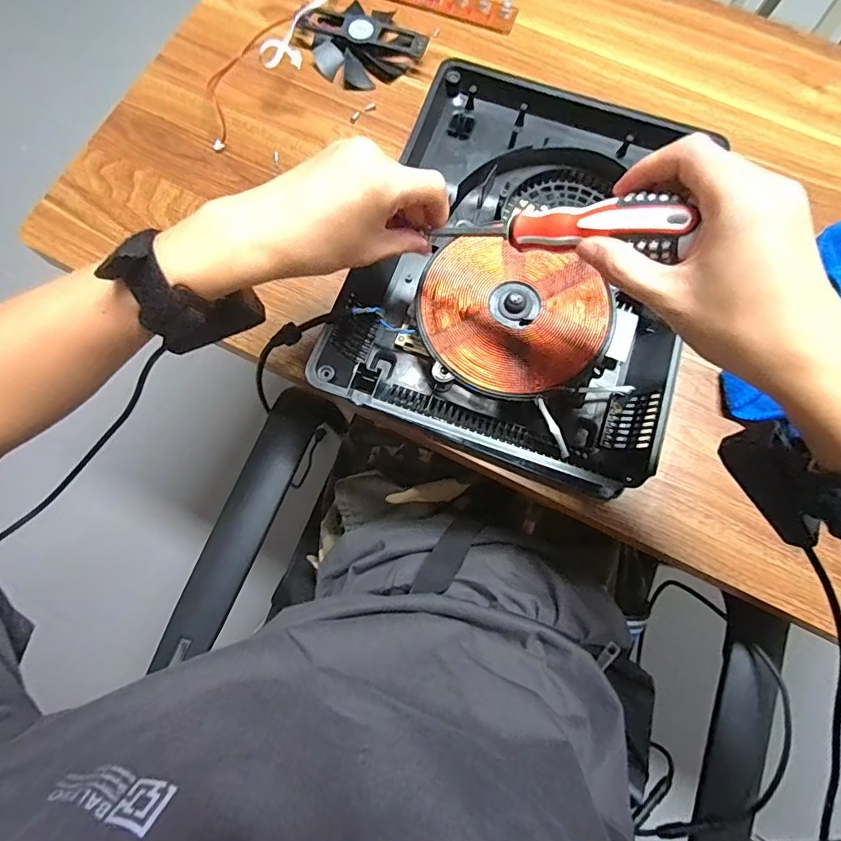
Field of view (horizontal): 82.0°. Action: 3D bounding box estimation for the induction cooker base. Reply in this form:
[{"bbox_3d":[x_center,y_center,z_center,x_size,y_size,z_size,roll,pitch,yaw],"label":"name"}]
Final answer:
[{"bbox_3d":[0.095,-0.139,0.428,0.266,0.056,0.346,19,76,4],"label":"induction cooker base"}]

